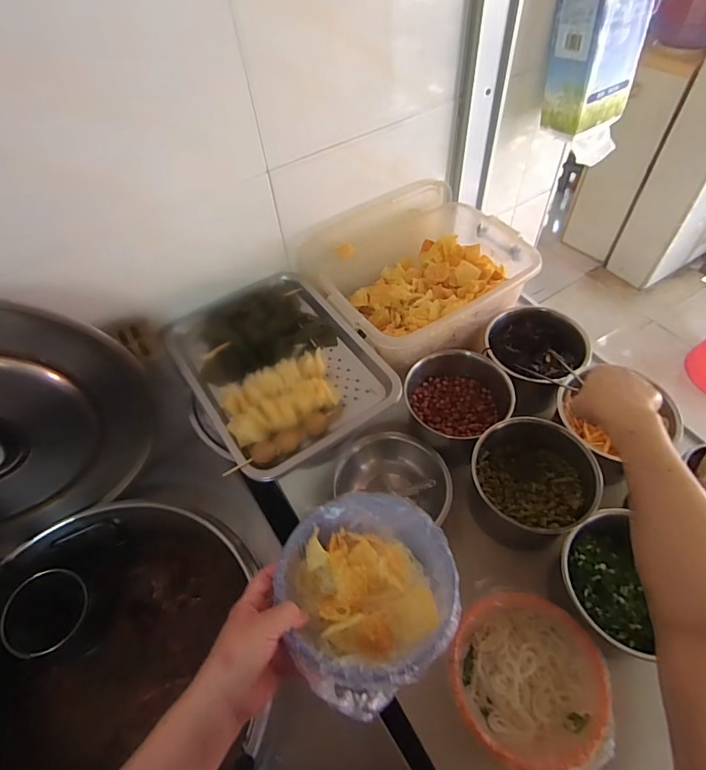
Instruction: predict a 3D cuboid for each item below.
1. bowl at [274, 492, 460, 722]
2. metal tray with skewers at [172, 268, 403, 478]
[{"bbox_3d":[0.020,0.211,0.475,0.173,0.060,0.192,-17,55,-7],"label":"bowl"},{"bbox_3d":[-0.113,-0.039,0.681,0.263,0.049,0.318,-27,57,-14],"label":"metal tray with skewers"}]

